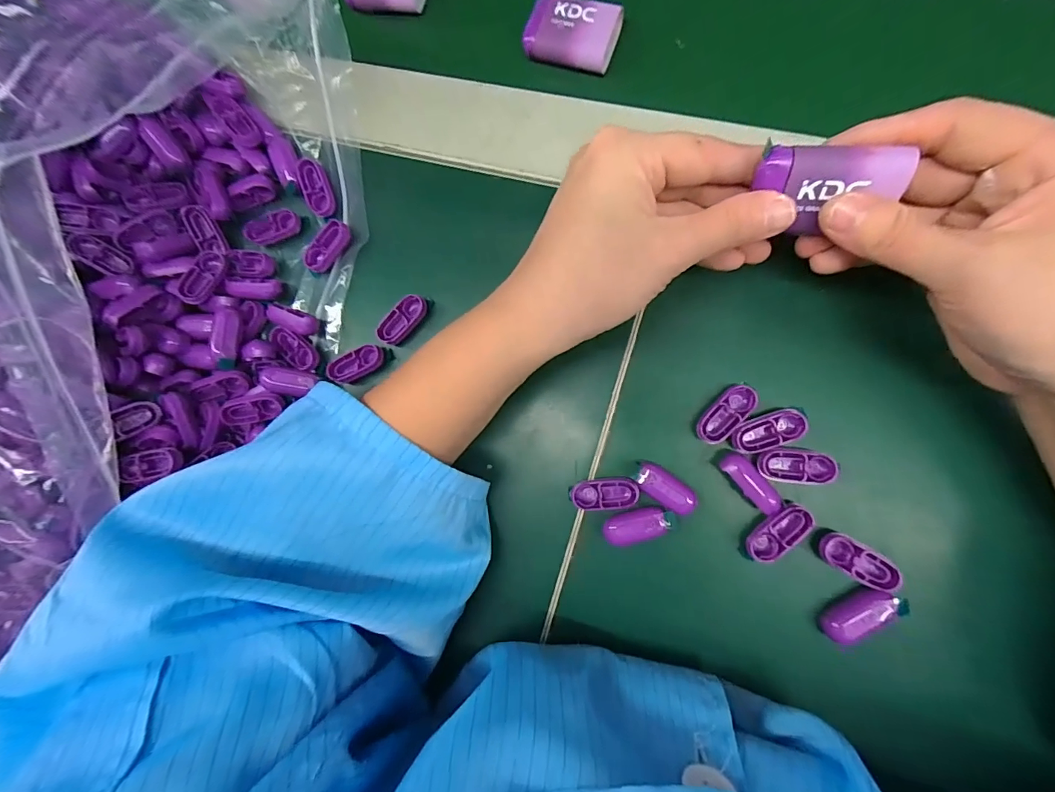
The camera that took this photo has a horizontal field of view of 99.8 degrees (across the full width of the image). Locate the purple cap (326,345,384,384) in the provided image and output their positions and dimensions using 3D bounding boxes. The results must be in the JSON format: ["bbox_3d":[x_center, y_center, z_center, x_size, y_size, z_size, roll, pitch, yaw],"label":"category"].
[{"bbox_3d":[-0.101,-0.019,0.261,0.034,0.007,0.017,-17,83,8],"label":"purple cap"}]

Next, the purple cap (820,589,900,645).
[{"bbox_3d":[0.156,0.103,0.208,0.034,0.013,0.011,-44,81,18],"label":"purple cap"}]

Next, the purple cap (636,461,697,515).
[{"bbox_3d":[0.070,0.047,0.223,0.032,0.009,0.015,37,93,10],"label":"purple cap"}]

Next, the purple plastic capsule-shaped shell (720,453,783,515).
[{"bbox_3d":[0.110,0.043,0.216,0.012,0.005,0.033,-42,80,5],"label":"purple plastic capsule-shaped shell"}]

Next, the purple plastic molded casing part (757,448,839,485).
[{"bbox_3d":[0.131,0.034,0.215,0.034,0.005,0.016,3,87,10],"label":"purple plastic molded casing part"}]

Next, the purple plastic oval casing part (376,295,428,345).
[{"bbox_3d":[-0.072,-0.044,0.255,0.032,0.006,0.014,-45,80,4],"label":"purple plastic oval casing part"}]

